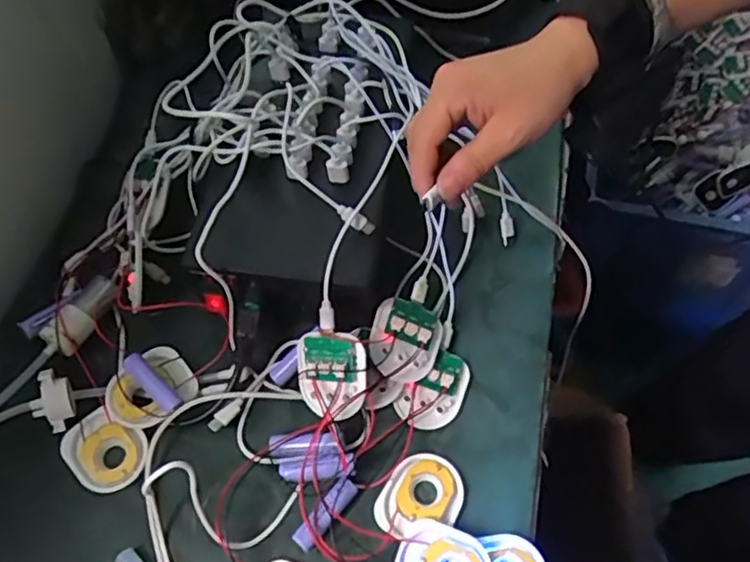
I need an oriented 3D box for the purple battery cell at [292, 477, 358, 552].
[{"bbox_3d":[-0.031,0.146,0.405,0.013,0.012,0.049,35,66,22],"label":"purple battery cell"}]

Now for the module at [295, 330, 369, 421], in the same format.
[{"bbox_3d":[-0.029,0.061,0.417,0.048,0.013,0.057,-4,96,20],"label":"module"}]

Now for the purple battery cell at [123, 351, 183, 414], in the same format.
[{"bbox_3d":[-0.148,0.069,0.431,0.050,0.011,0.013,43,69,9],"label":"purple battery cell"}]

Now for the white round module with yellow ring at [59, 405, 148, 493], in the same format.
[{"bbox_3d":[-0.181,0.113,0.429,0.057,0.009,0.046,35,66,22],"label":"white round module with yellow ring"}]

